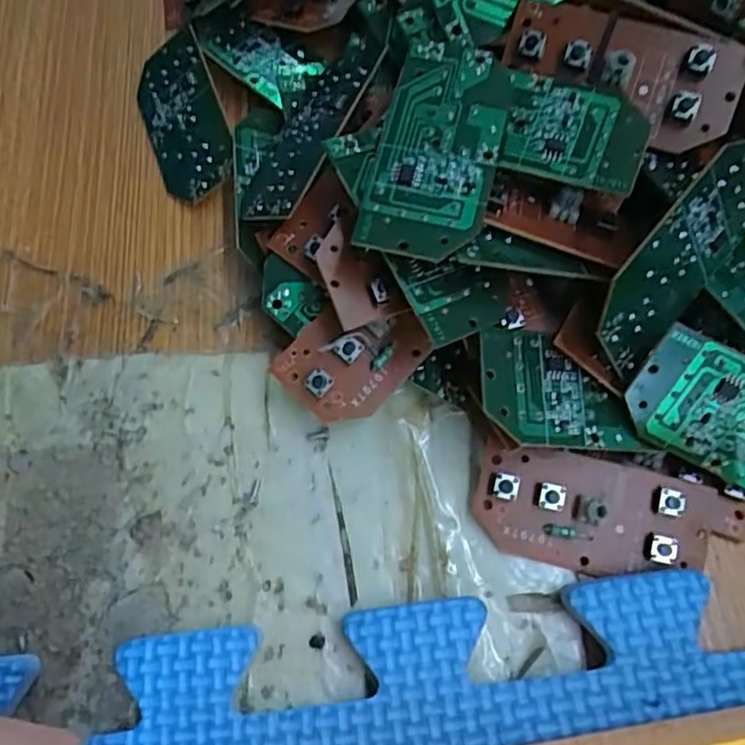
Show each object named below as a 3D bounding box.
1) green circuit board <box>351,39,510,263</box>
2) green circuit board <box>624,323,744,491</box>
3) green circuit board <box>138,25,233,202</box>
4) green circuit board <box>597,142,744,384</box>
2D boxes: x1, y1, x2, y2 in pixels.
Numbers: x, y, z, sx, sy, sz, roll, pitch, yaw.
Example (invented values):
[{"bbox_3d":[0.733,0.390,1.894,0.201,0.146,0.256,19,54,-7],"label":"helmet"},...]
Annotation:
[{"bbox_3d":[0.016,-0.055,0.164,0.029,0.010,0.062,13,70,6],"label":"green circuit board"},{"bbox_3d":[0.092,0.013,0.163,0.060,0.004,0.030,25,112,-4],"label":"green circuit board"},{"bbox_3d":[-0.062,-0.084,0.215,0.029,0.004,0.060,-28,71,23],"label":"green circuit board"},{"bbox_3d":[0.075,-0.029,0.160,0.061,0.035,0.006,-42,38,-9],"label":"green circuit board"}]

